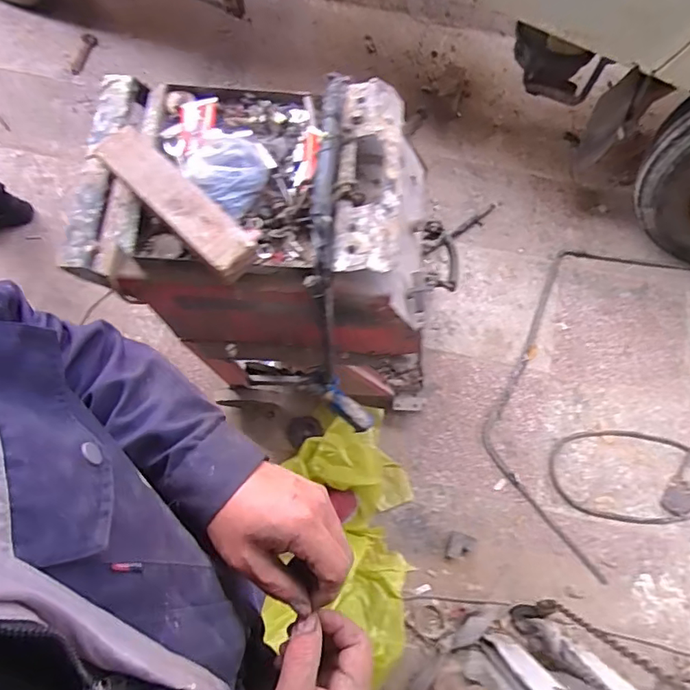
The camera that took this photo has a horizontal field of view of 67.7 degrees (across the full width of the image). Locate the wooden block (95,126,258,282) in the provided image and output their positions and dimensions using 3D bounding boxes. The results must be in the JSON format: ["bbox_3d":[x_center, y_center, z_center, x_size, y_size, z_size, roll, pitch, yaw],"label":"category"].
[{"bbox_3d":[-0.236,-0.198,0.715,0.071,0.040,0.282,-44,79,-11],"label":"wooden block"}]

